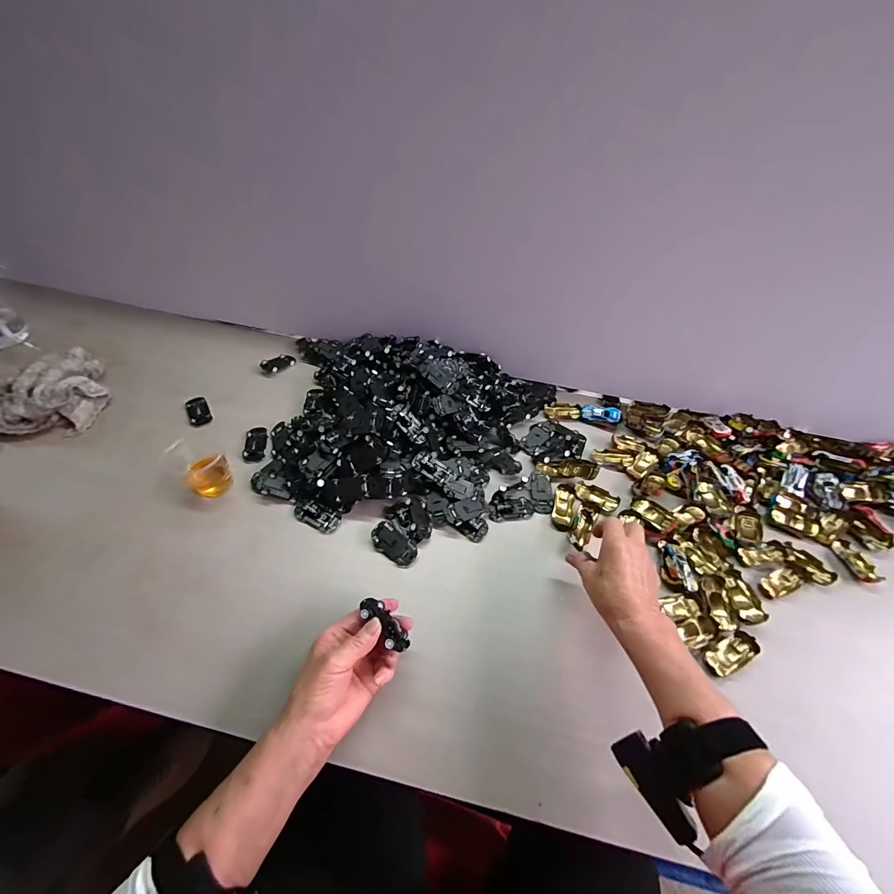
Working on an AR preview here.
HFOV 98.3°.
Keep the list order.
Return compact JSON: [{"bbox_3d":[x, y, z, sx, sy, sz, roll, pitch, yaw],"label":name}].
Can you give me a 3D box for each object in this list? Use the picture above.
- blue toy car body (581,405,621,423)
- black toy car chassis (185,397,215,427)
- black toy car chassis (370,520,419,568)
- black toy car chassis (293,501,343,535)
[{"bbox_3d":[0.266,-0.057,0.666,0.063,0.015,0.028,15,51,7],"label":"blue toy car body"},{"bbox_3d":[-0.401,-0.059,0.623,0.034,0.012,0.061,-25,57,-23],"label":"black toy car chassis"},{"bbox_3d":[-0.068,0.125,0.498,0.064,0.016,0.034,33,56,20],"label":"black toy car chassis"},{"bbox_3d":[-0.176,0.091,0.520,0.067,0.013,0.033,23,53,13],"label":"black toy car chassis"}]

